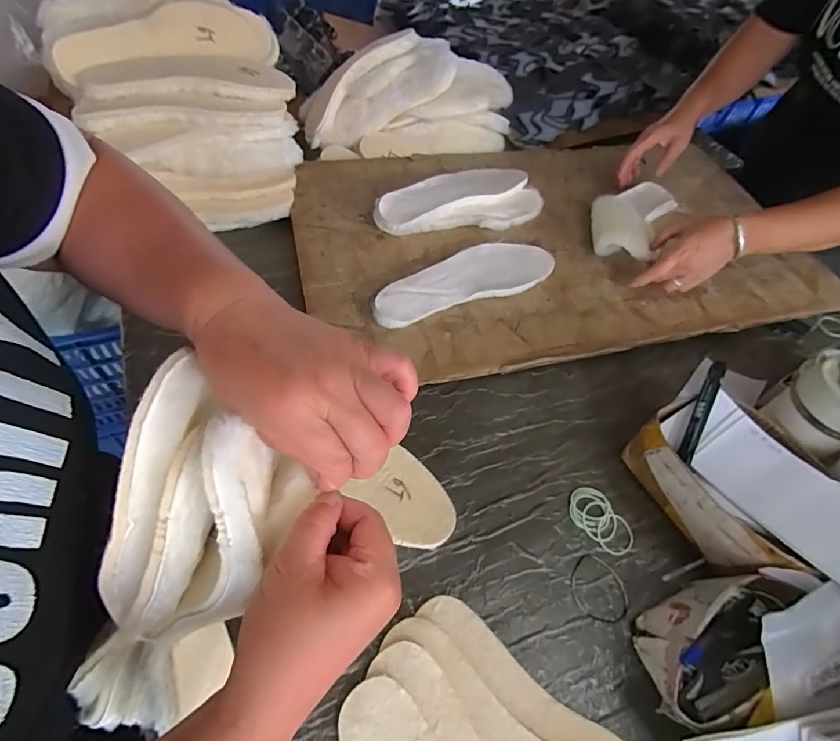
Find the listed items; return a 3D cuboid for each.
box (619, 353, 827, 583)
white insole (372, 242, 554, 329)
[{"bbox_3d":[0.337,0.117,0.513,0.147,0.104,0.187,-20,58,-19],"label":"box"},{"bbox_3d":[0.061,-0.131,0.684,0.288,0.022,0.098,-20,58,-19],"label":"white insole"}]

